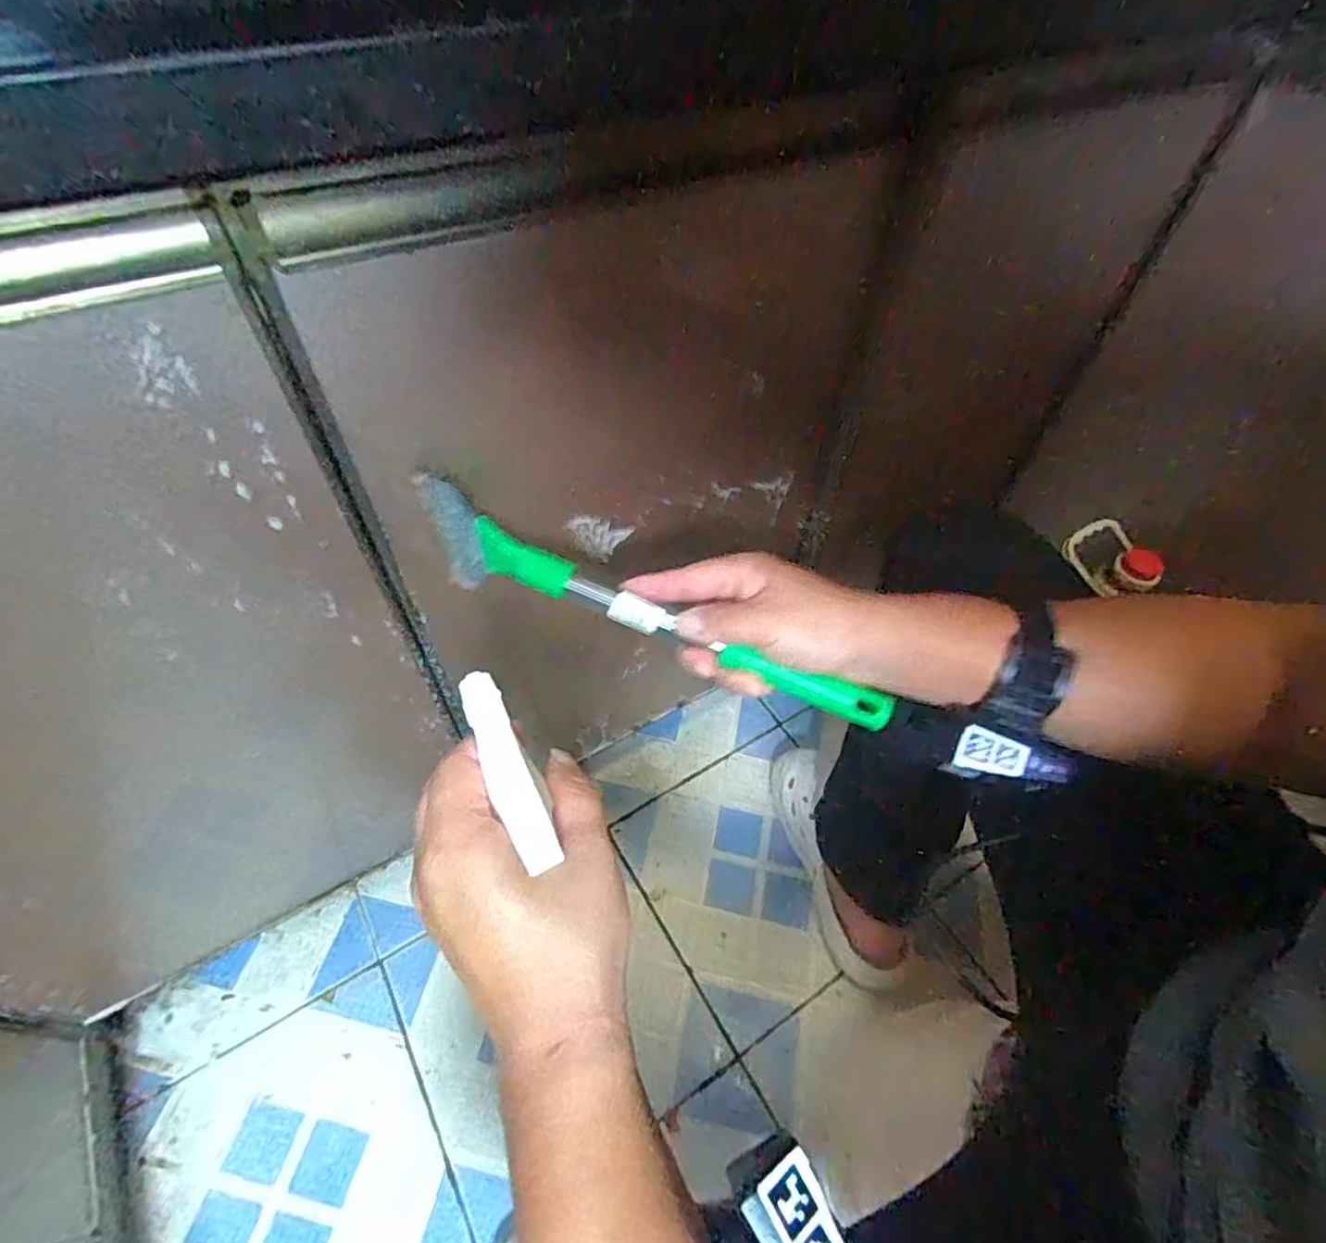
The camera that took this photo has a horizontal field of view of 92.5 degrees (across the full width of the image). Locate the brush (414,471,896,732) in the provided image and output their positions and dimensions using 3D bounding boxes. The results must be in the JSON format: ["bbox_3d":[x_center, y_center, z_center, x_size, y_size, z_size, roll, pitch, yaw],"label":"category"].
[{"bbox_3d":[-0.006,-0.004,0.395,0.312,0.058,0.024,23,54,2],"label":"brush"}]

